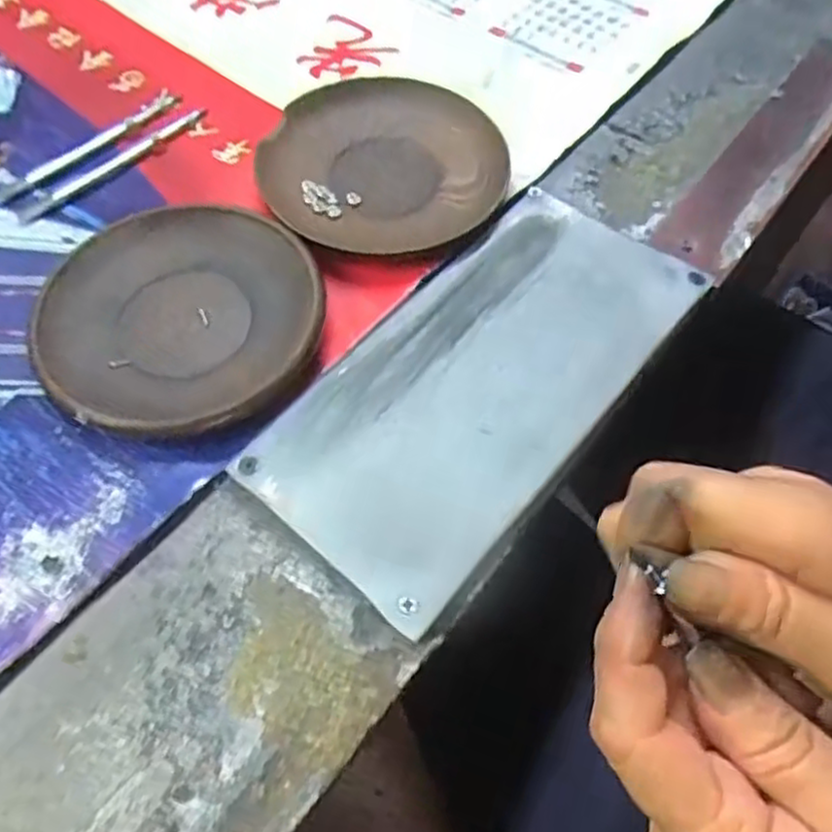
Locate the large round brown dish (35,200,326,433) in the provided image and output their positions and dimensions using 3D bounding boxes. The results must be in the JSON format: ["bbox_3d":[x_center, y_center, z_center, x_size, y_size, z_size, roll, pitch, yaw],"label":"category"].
[{"bbox_3d":[-0.095,-0.041,0.300,0.110,0.015,0.107,0,60,-1],"label":"large round brown dish"}]

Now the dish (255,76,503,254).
[{"bbox_3d":[-0.016,-0.124,0.352,0.115,0.015,0.111,0,60,-1],"label":"dish"}]

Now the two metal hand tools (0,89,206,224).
[{"bbox_3d":[-0.154,-0.130,0.357,0.032,0.007,0.105,38,66,19],"label":"two metal hand tools"}]

